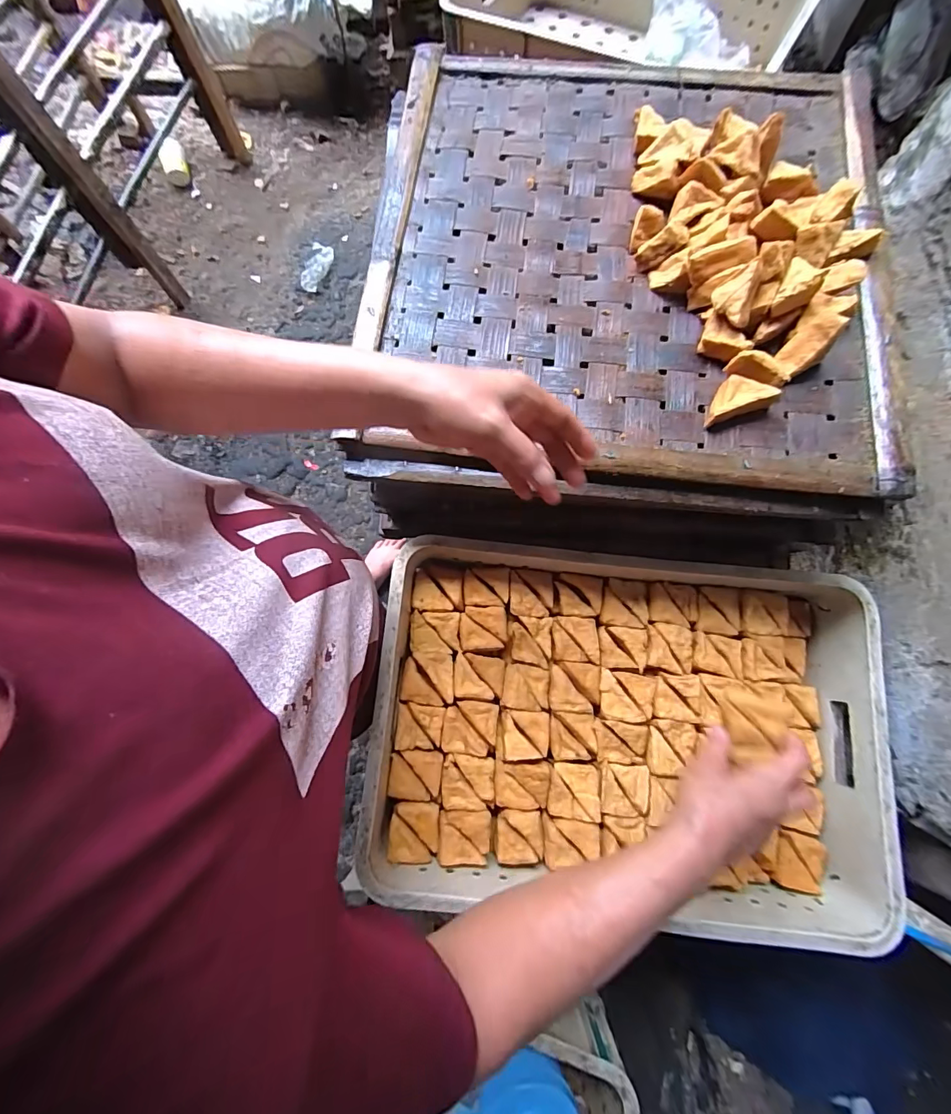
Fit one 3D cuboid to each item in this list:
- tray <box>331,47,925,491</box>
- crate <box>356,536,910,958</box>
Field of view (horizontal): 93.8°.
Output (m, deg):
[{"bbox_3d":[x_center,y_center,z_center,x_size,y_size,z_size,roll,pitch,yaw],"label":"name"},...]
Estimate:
[{"bbox_3d":[0.165,-0.367,0.529,0.561,0.069,0.584,4,76,2],"label":"tray"},{"bbox_3d":[0.183,0.206,0.560,0.593,0.101,0.401,5,76,2],"label":"crate"}]

